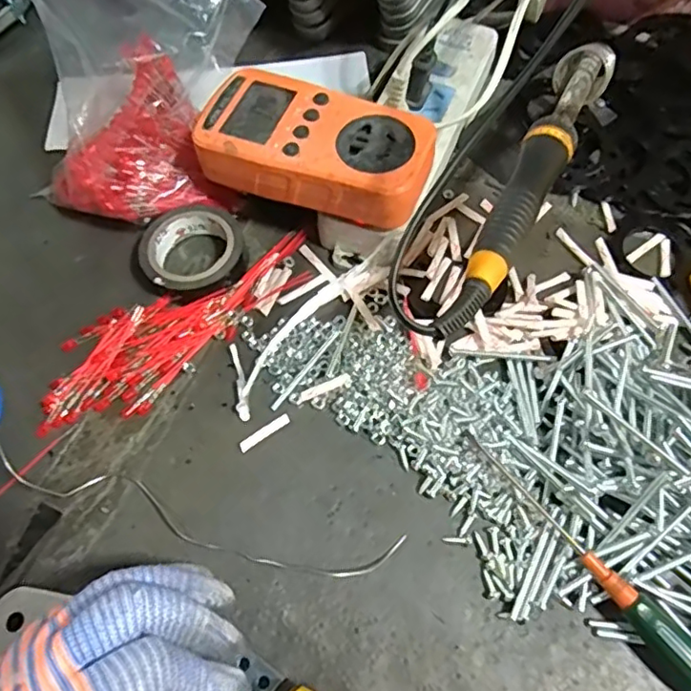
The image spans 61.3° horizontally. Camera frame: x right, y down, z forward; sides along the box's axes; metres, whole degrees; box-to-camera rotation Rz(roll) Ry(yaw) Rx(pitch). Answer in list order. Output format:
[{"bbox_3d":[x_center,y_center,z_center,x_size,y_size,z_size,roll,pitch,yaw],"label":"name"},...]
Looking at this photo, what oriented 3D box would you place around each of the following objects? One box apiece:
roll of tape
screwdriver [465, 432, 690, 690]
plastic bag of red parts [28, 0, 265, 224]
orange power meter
[{"bbox_3d":[-0.091,-0.059,0.351,0.058,0.016,0.058,-1,64,2],"label":"roll of tape"},{"bbox_3d":[0.113,0.102,0.268,0.016,0.014,0.154,-40,69,-16],"label":"screwdriver"},{"bbox_3d":[-0.124,-0.146,0.342,0.124,0.118,0.115,12,65,8],"label":"plastic bag of red parts"},{"bbox_3d":[-0.016,-0.113,0.331,0.126,0.033,0.065,19,66,9],"label":"orange power meter"}]

